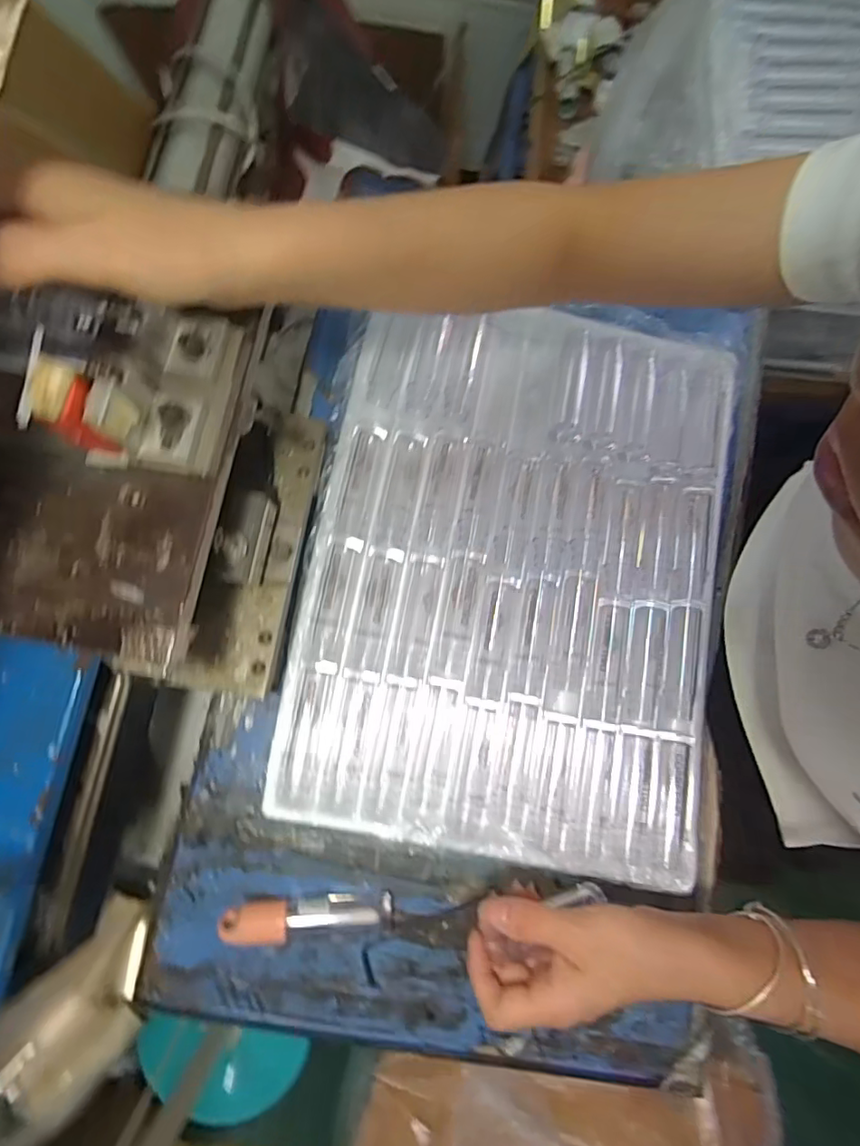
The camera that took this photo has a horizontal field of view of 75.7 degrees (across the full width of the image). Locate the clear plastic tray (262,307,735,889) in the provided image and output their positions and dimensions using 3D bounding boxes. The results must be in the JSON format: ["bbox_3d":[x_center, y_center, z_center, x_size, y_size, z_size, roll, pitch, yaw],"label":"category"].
[{"bbox_3d":[0.077,-0.005,0.415,0.321,0.037,0.408,12,80,1],"label":"clear plastic tray"}]

